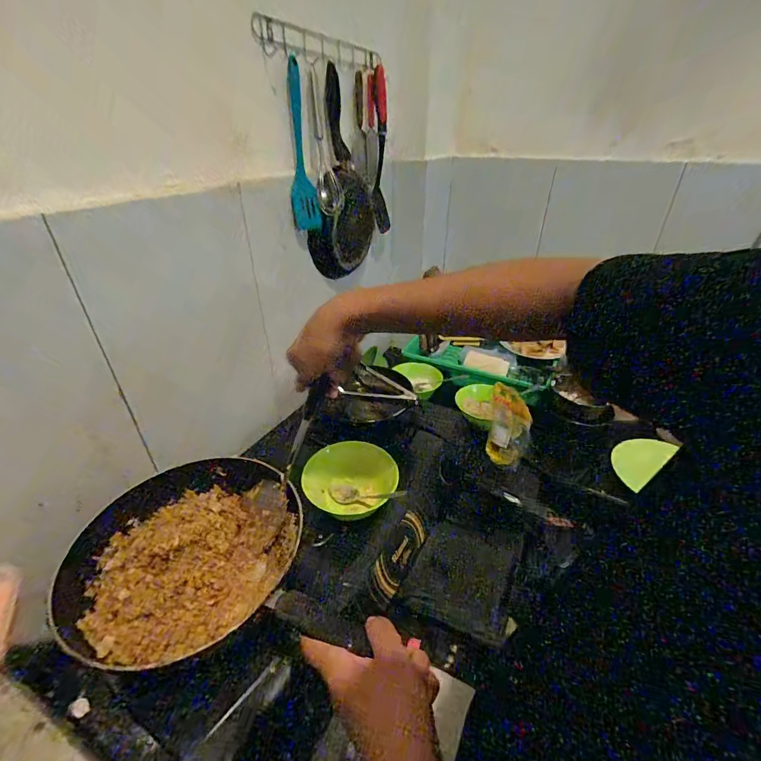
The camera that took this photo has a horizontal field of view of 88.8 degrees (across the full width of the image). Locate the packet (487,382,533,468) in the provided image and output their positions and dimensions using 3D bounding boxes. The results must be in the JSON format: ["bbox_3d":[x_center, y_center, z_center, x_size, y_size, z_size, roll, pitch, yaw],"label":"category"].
[{"bbox_3d":[0.280,0.099,0.844,0.083,0.175,0.017,7,15,33],"label":"packet"}]

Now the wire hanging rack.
[{"bbox_3d":[-0.111,-0.668,0.781,0.023,0.048,0.416,18,37,26],"label":"wire hanging rack"}]

